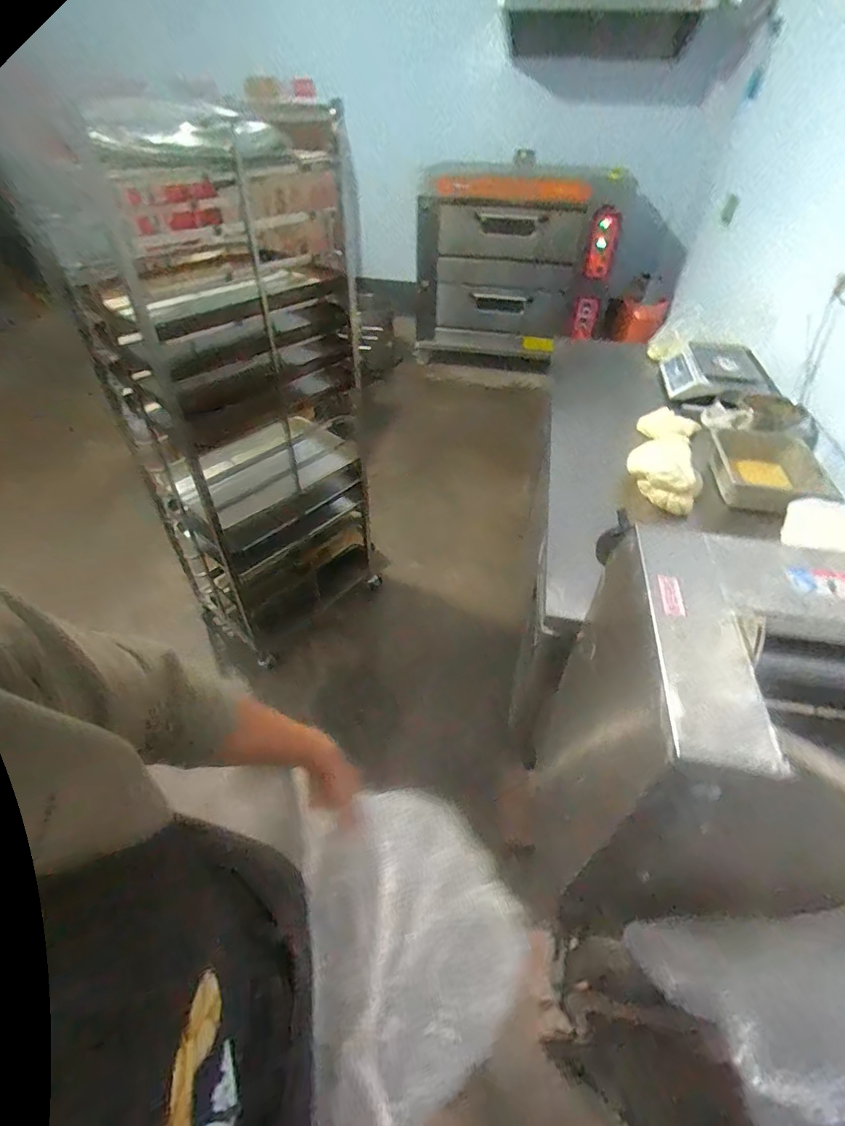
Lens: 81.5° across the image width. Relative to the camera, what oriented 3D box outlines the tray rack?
[{"bbox_3d":[-0.557,-0.438,1.653,0.661,1.555,0.602,-32,53,-30],"label":"tray rack"}]

